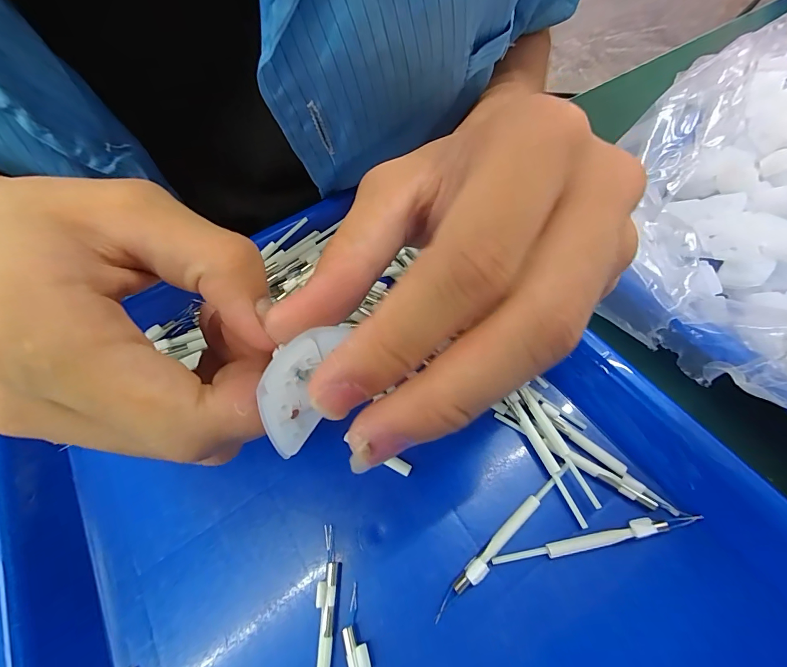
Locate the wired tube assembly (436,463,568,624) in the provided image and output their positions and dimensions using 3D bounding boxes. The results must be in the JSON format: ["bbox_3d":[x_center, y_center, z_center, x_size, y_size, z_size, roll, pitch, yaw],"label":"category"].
[{"bbox_3d":[0.044,0.080,0.151,0.076,0.004,0.006,-39,64,-17],"label":"wired tube assembly"}]

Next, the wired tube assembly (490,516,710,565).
[{"bbox_3d":[0.078,0.081,0.149,0.077,0.012,0.006,-12,60,-3],"label":"wired tube assembly"}]

